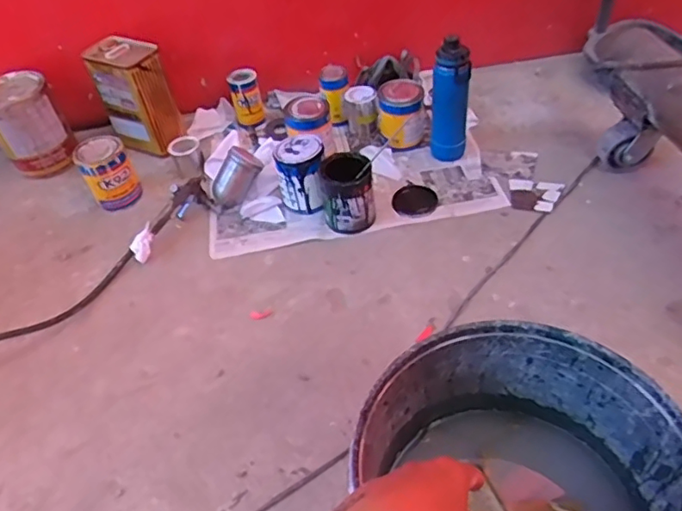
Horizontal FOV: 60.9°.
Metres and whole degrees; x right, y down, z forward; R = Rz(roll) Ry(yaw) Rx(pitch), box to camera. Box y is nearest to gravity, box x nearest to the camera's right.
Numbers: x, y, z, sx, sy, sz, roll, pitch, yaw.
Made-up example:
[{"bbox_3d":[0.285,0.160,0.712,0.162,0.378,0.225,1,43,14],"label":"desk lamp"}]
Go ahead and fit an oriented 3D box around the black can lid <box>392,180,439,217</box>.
[{"bbox_3d":[0.159,-0.121,1.235,0.096,0.014,0.099,-4,45,4],"label":"black can lid"}]

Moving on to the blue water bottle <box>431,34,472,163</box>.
[{"bbox_3d":[0.230,-0.312,1.222,0.075,0.263,0.085,1,46,8],"label":"blue water bottle"}]

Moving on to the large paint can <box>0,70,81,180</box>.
[{"bbox_3d":[-0.747,-0.305,1.394,0.154,0.217,0.151,-32,51,-22],"label":"large paint can"}]

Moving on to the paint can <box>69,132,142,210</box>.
[{"bbox_3d":[-0.513,-0.179,1.290,0.106,0.151,0.096,-23,47,-15],"label":"paint can"}]

